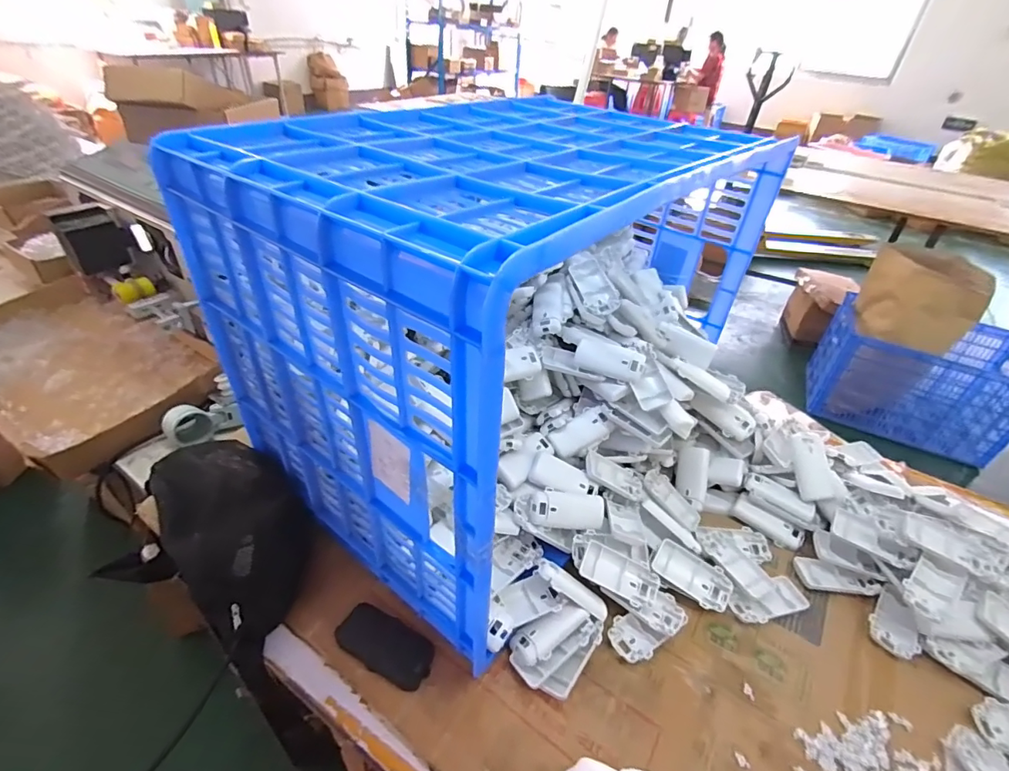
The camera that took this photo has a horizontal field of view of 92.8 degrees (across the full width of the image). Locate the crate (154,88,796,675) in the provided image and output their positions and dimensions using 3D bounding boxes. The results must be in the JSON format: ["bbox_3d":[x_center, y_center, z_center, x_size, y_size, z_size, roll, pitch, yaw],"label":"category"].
[{"bbox_3d":[0.019,-0.109,0.655,0.415,0.446,0.642,28,43,27],"label":"crate"}]

